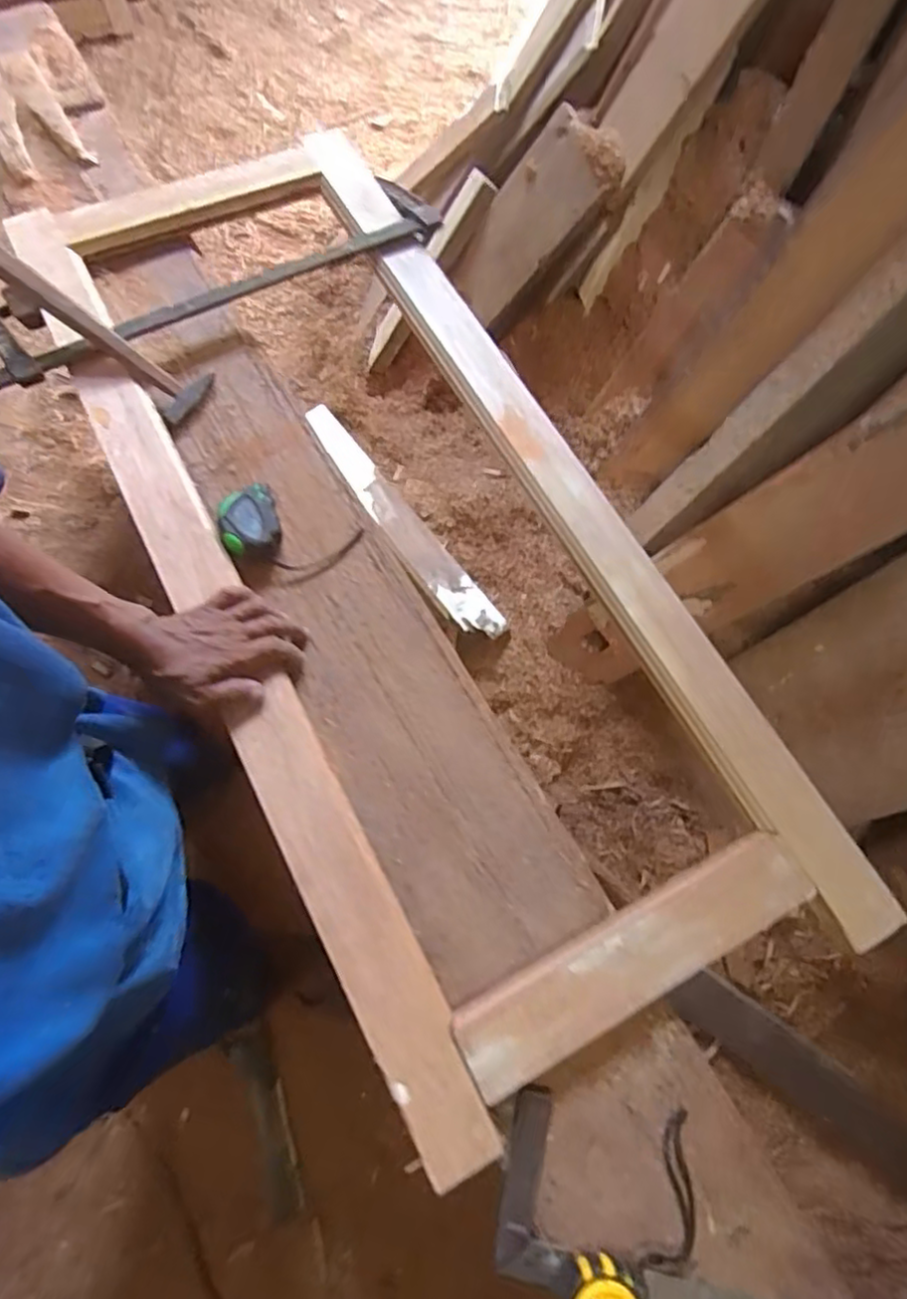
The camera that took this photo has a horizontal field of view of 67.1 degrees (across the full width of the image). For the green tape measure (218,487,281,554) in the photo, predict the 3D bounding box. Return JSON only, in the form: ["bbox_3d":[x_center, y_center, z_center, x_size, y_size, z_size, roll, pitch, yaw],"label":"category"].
[{"bbox_3d":[-0.227,-0.140,0.764,0.062,0.046,0.066,0,72,-2],"label":"green tape measure"}]

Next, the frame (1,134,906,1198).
[{"bbox_3d":[-0.073,-0.144,0.742,0.484,0.050,1.133,-26,74,-10],"label":"frame"}]

